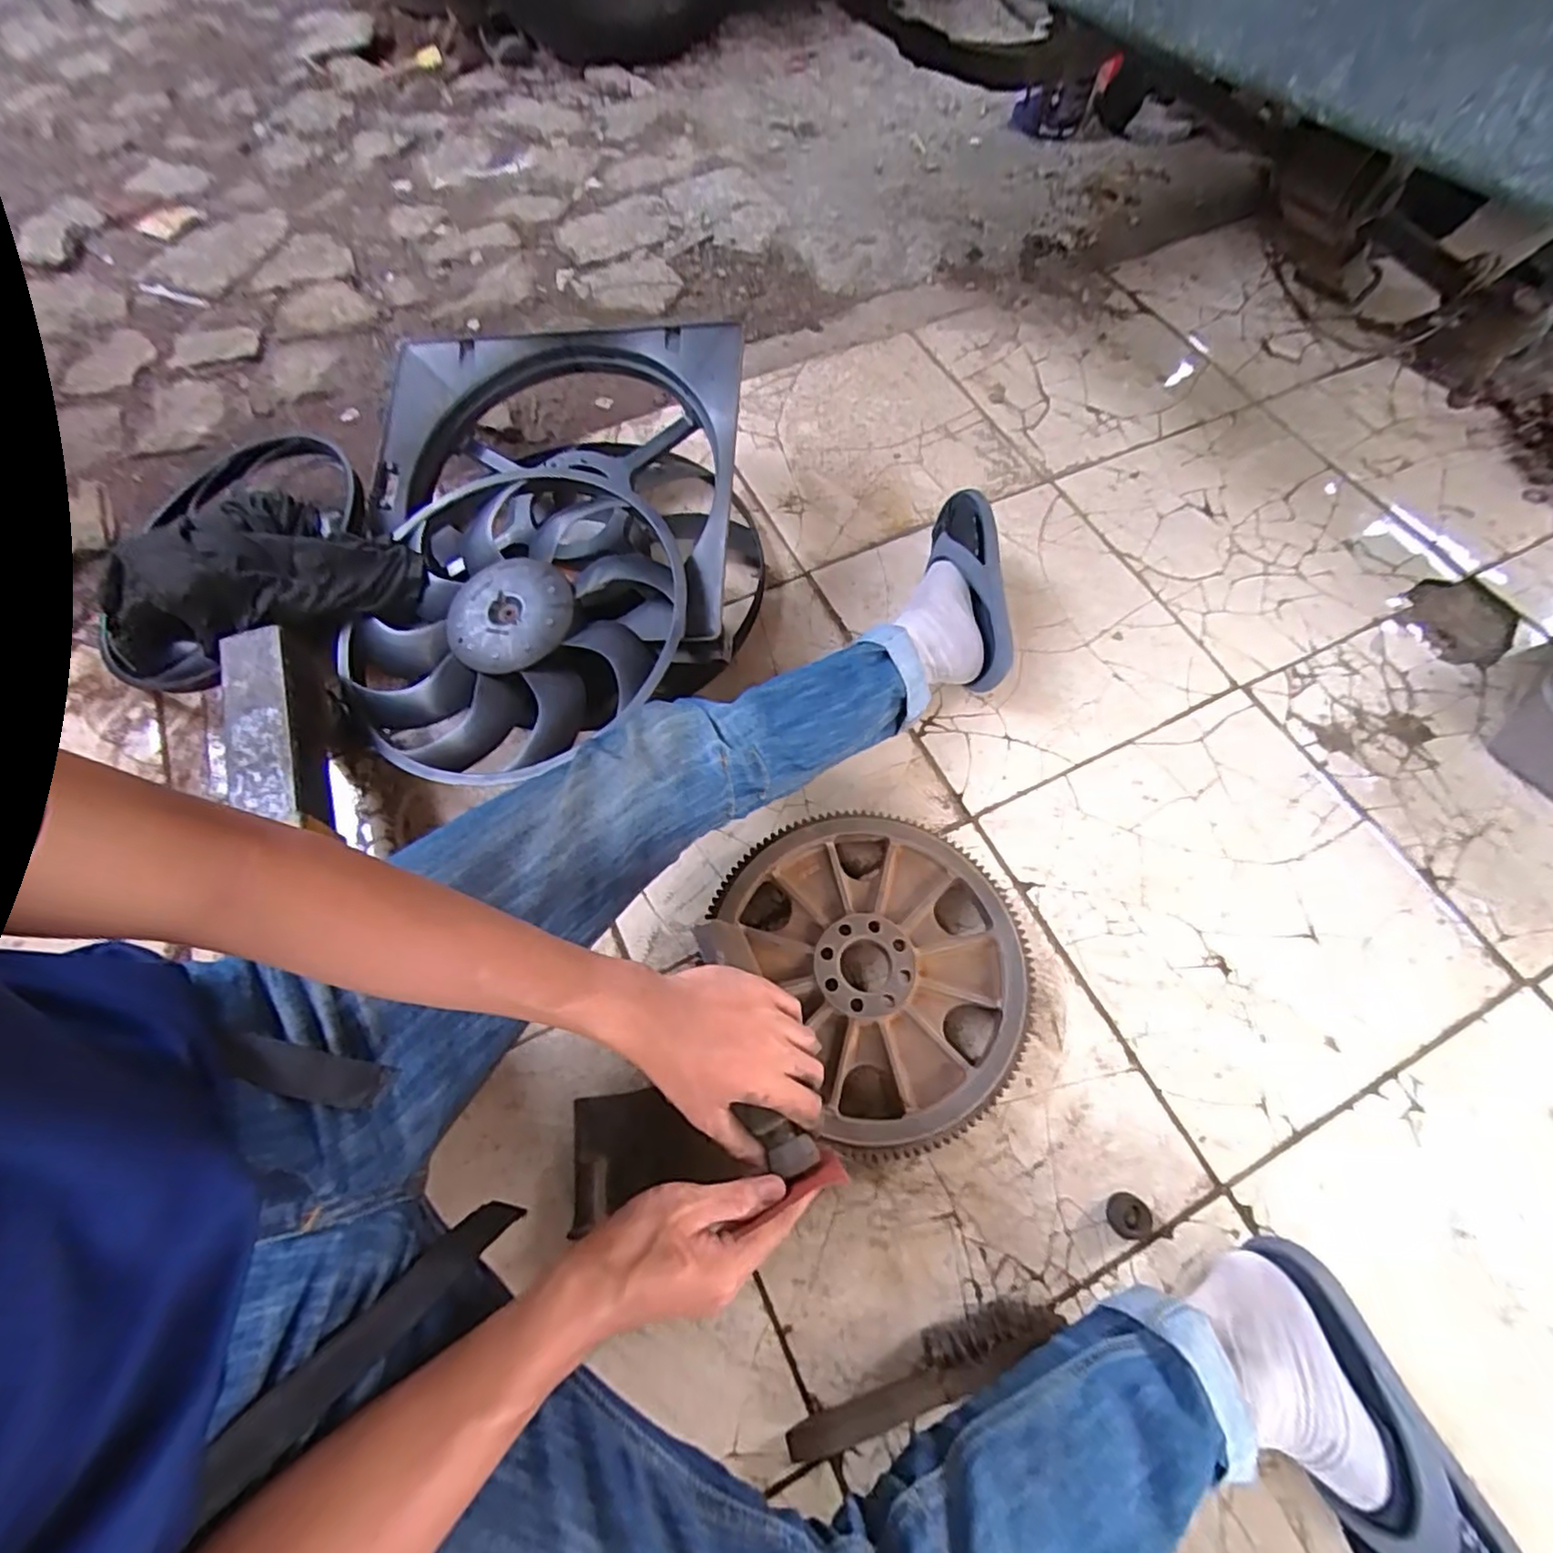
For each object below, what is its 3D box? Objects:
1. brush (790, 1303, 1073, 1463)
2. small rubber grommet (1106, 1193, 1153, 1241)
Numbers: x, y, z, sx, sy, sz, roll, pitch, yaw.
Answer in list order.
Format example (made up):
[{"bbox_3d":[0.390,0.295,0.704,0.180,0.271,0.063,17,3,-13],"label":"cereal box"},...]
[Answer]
[{"bbox_3d":[0.121,0.484,0.545,0.240,0.034,0.040,-20,64,-8],"label":"brush"},{"bbox_3d":[0.316,0.394,0.601,0.038,0.010,0.035,-1,63,2],"label":"small rubber grommet"}]

